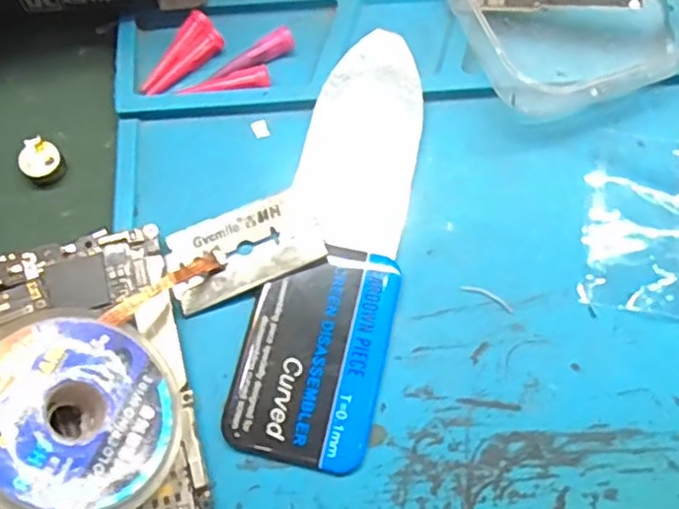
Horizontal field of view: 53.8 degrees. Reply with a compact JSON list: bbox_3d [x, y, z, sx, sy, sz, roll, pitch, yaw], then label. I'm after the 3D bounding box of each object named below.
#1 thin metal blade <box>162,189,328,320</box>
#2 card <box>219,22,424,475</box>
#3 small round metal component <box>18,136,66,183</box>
[{"bbox_3d":[-0.025,-0.002,0.173,0.040,0.004,0.023,-22,71,-8],"label":"thin metal blade"},{"bbox_3d":[0.001,-0.006,0.176,0.034,0.004,0.118,13,70,5],"label":"card"},{"bbox_3d":[-0.082,-0.025,0.186,0.011,0.007,0.011,0,70,0],"label":"small round metal component"}]

